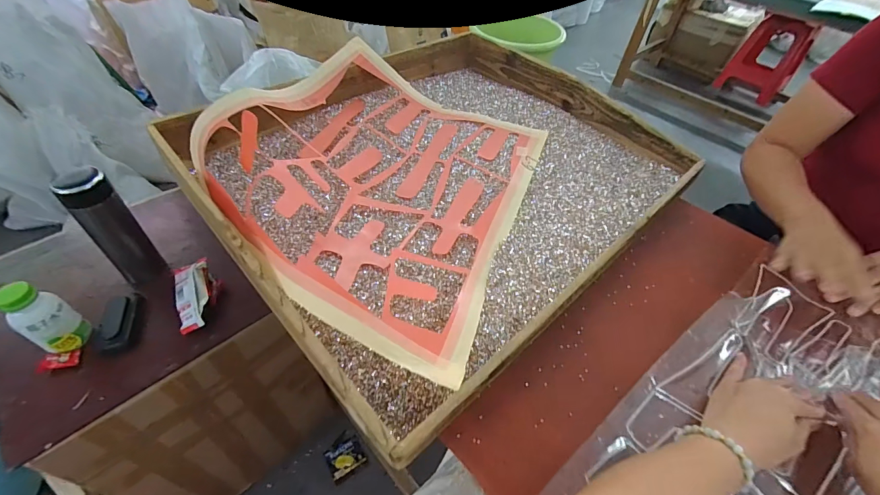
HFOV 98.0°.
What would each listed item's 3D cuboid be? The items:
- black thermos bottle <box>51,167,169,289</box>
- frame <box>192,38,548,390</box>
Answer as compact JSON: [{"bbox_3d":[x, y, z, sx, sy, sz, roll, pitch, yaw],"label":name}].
[{"bbox_3d":[-0.540,-0.020,0.646,0.067,0.236,0.062,34,52,24],"label":"black thermos bottle"},{"bbox_3d":[-0.102,-0.140,0.576,0.464,0.136,0.546,18,47,11],"label":"frame"}]

